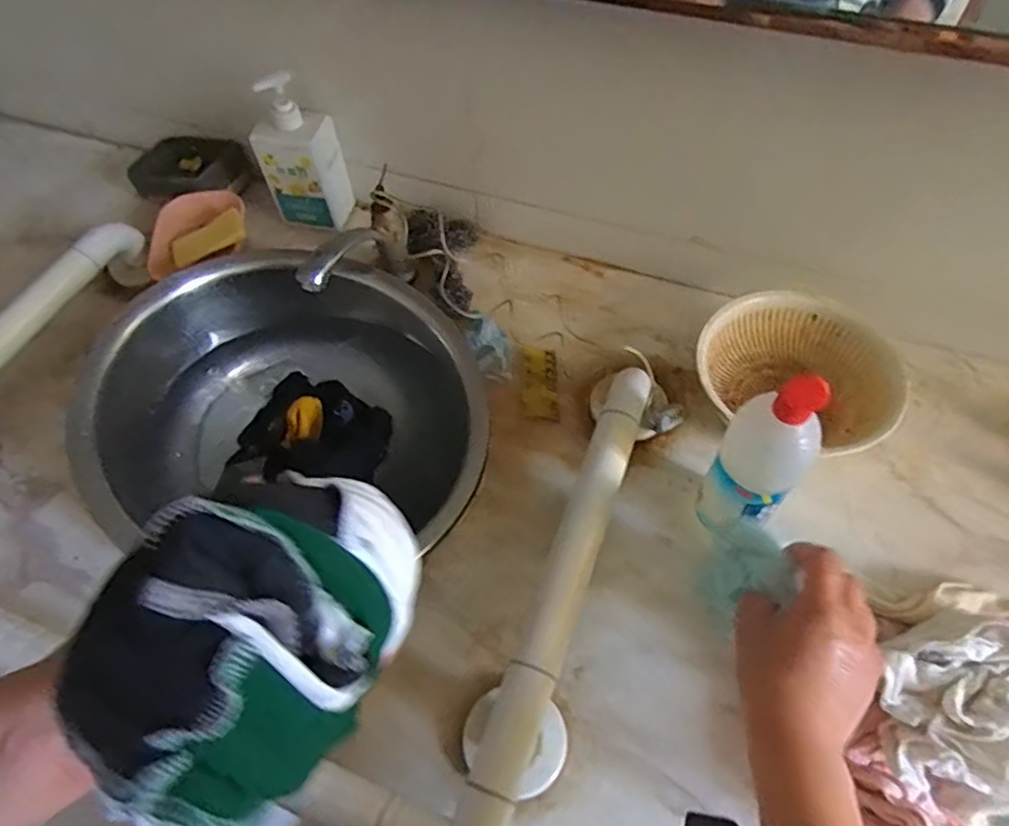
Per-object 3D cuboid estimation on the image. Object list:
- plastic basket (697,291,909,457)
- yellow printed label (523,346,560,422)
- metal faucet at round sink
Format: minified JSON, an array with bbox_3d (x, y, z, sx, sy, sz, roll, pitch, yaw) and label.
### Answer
[{"bbox_3d":[0.267,-0.028,0.605,0.175,0.066,0.170,16,59,12],"label":"plastic basket"},{"bbox_3d":[0.038,-0.032,0.667,0.034,0.009,0.096,-1,57,2],"label":"yellow printed label"},{"bbox_3d":[-0.151,-0.156,0.673,0.050,0.106,0.137,20,60,15],"label":"metal faucet at round sink"}]

